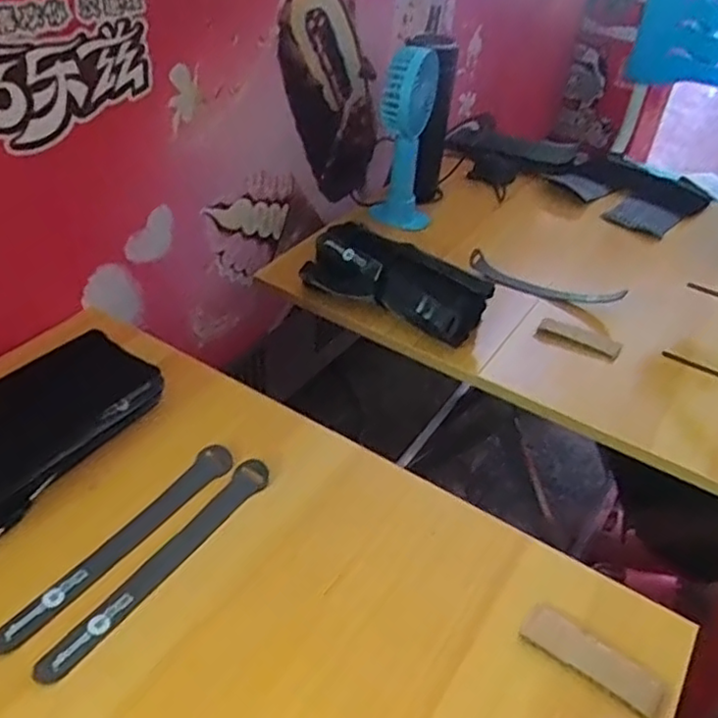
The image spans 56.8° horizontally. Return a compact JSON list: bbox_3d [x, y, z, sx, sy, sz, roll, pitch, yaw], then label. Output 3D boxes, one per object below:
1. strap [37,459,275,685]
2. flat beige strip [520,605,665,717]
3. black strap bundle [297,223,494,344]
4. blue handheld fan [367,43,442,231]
[{"bbox_3d":[-0.129,0.134,0.449,0.025,0.008,0.195,26,44,22],"label":"strap"},{"bbox_3d":[0.144,0.184,0.410,0.084,0.010,0.027,30,46,26],"label":"flat beige strip"},{"bbox_3d":[0.037,-0.087,0.722,0.195,0.066,0.068,29,45,25],"label":"black strap bundle"},{"bbox_3d":[0.061,-0.268,0.840,0.079,0.232,0.072,8,40,2],"label":"blue handheld fan"}]

